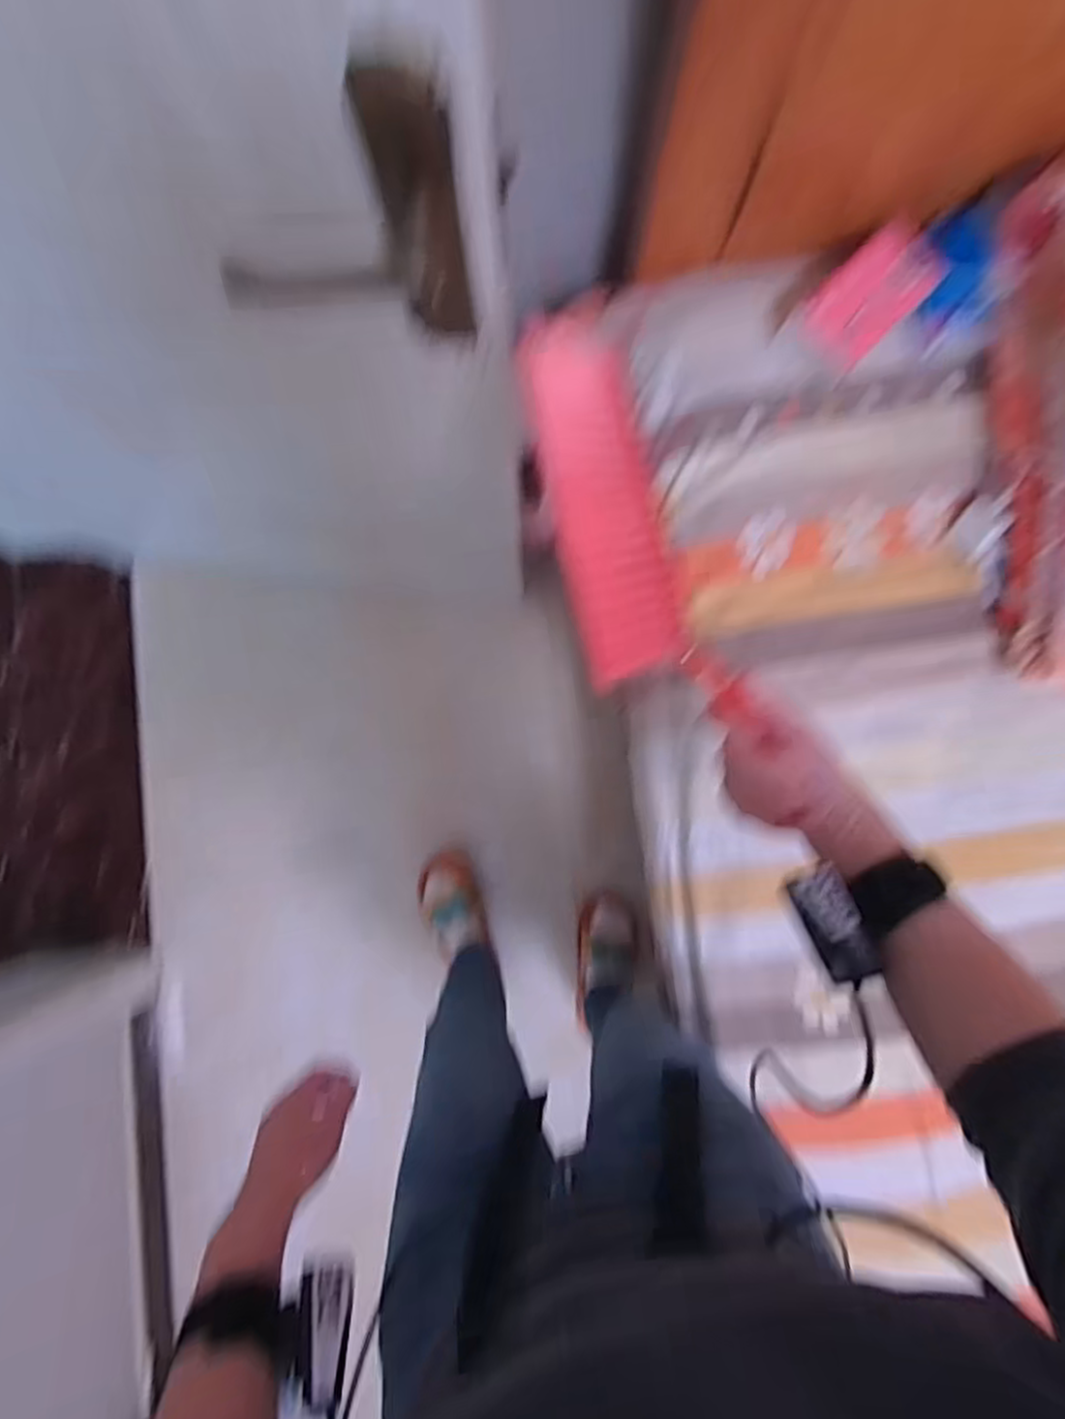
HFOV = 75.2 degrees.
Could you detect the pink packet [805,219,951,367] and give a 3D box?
[{"bbox_3d":[0.390,-0.480,0.795,0.089,0.023,0.147,45,102,-1],"label":"pink packet"}]

